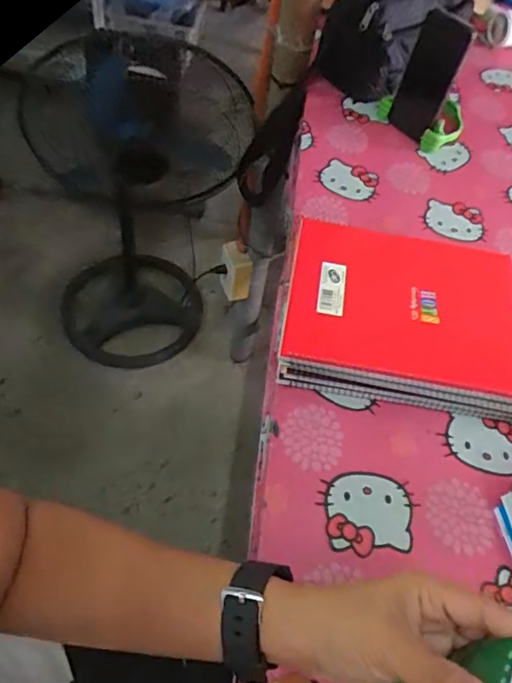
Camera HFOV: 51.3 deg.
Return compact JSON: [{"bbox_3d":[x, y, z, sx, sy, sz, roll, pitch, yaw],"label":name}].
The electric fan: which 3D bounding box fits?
[{"bbox_3d":[-0.319,-0.338,1.315,0.440,0.865,0.450,-21,61,-20],"label":"electric fan"}]

